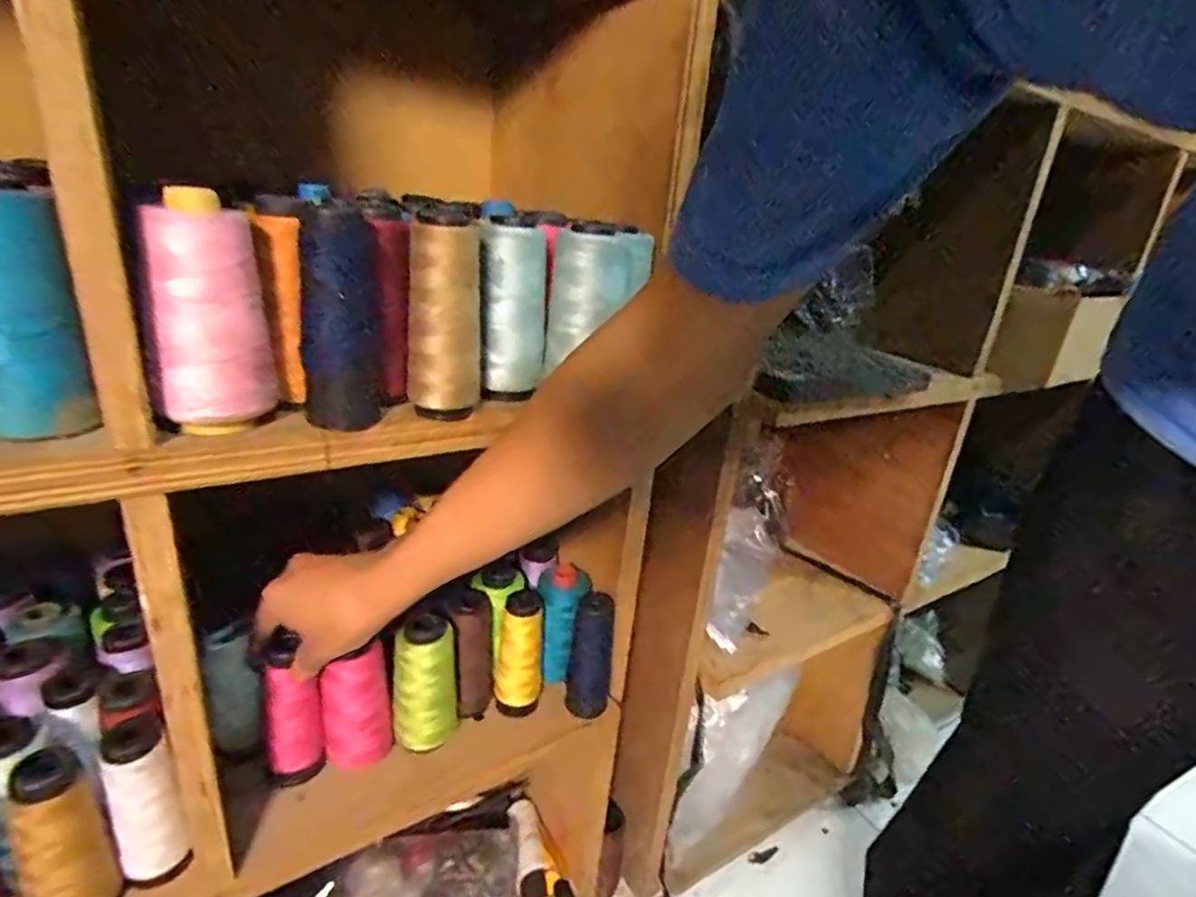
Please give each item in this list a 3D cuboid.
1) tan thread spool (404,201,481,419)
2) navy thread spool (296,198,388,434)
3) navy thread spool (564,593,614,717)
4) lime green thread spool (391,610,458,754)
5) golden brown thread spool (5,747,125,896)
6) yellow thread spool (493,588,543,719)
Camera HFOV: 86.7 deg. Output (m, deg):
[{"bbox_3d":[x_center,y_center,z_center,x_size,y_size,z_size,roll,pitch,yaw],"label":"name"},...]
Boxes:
[{"bbox_3d":[-0.089,-0.076,0.369,0.042,0.112,0.036,-1,23,-16],"label":"tan thread spool"},{"bbox_3d":[-0.146,-0.068,0.360,0.043,0.122,0.039,-3,23,-20],"label":"navy thread spool"},{"bbox_3d":[-0.007,0.189,0.574,0.037,0.115,0.042,7,22,3],"label":"navy thread spool"},{"bbox_3d":[-0.141,0.196,0.516,0.045,0.112,0.033,-11,27,-36],"label":"lime green thread spool"},{"bbox_3d":[-0.321,0.236,0.377,0.040,0.117,0.041,5,22,-2],"label":"golden brown thread spool"},{"bbox_3d":[-0.071,0.185,0.572,0.043,0.104,0.041,2,22,-10],"label":"yellow thread spool"}]

